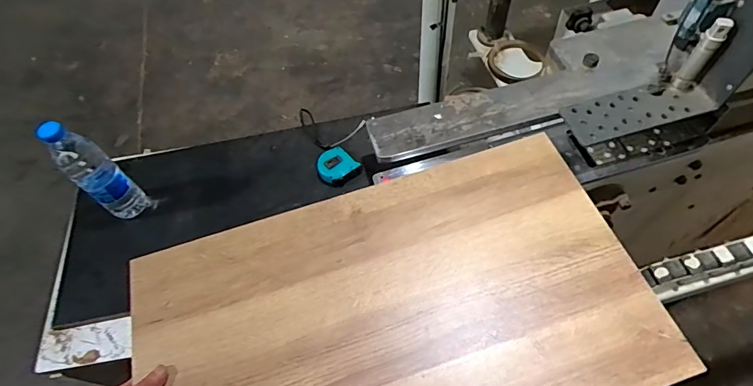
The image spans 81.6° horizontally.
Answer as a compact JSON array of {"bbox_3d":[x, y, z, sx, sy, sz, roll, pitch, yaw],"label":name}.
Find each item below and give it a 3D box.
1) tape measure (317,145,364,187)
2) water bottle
[{"bbox_3d":[-0.073,-0.045,0.813,0.073,0.037,0.074,-35,63,-16],"label":"tape measure"},{"bbox_3d":[-0.450,-0.031,0.700,0.070,0.216,0.062,32,66,20],"label":"water bottle"}]

